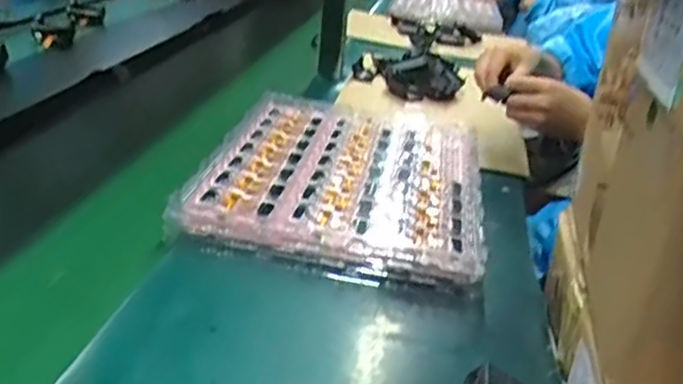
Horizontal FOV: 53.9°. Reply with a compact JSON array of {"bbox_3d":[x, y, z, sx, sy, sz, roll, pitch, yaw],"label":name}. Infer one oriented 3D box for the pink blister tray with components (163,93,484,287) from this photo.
[{"bbox_3d":[0.012,-0.027,0.789,0.299,0.050,0.397,9,25,7],"label":"pink blister tray with components"}]

